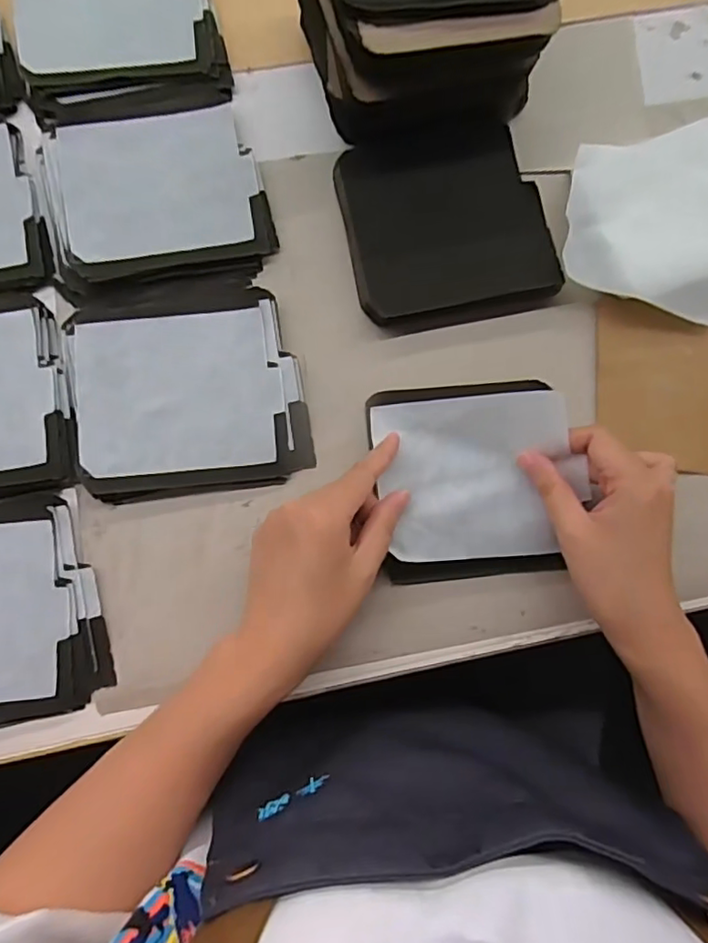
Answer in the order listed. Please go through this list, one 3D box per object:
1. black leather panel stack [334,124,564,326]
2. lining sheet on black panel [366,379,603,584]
[{"bbox_3d":[0.064,-0.178,0.421,0.137,0.019,0.129,-11,82,-4],"label":"black leather panel stack"},{"bbox_3d":[0.076,0.003,0.378,0.118,0.035,0.129,-5,82,-3],"label":"lining sheet on black panel"}]

